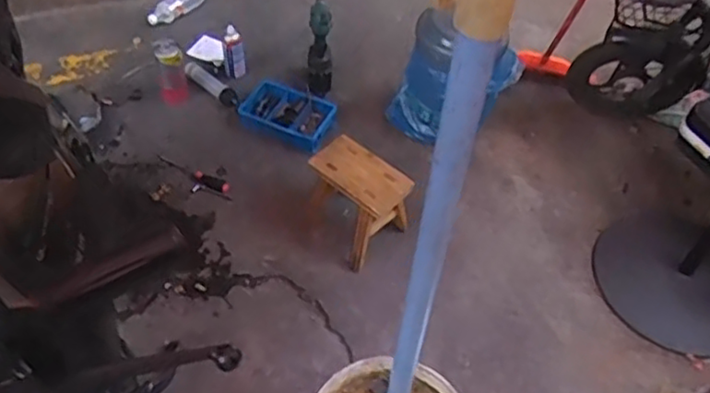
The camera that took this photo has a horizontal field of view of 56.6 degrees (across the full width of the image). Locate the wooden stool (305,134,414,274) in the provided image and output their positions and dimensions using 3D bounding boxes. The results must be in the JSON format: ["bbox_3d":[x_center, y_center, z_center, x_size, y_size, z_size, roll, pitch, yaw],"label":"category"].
[{"bbox_3d":[-0.004,0.024,1.672,0.234,0.221,0.190,32,54,21],"label":"wooden stool"}]

